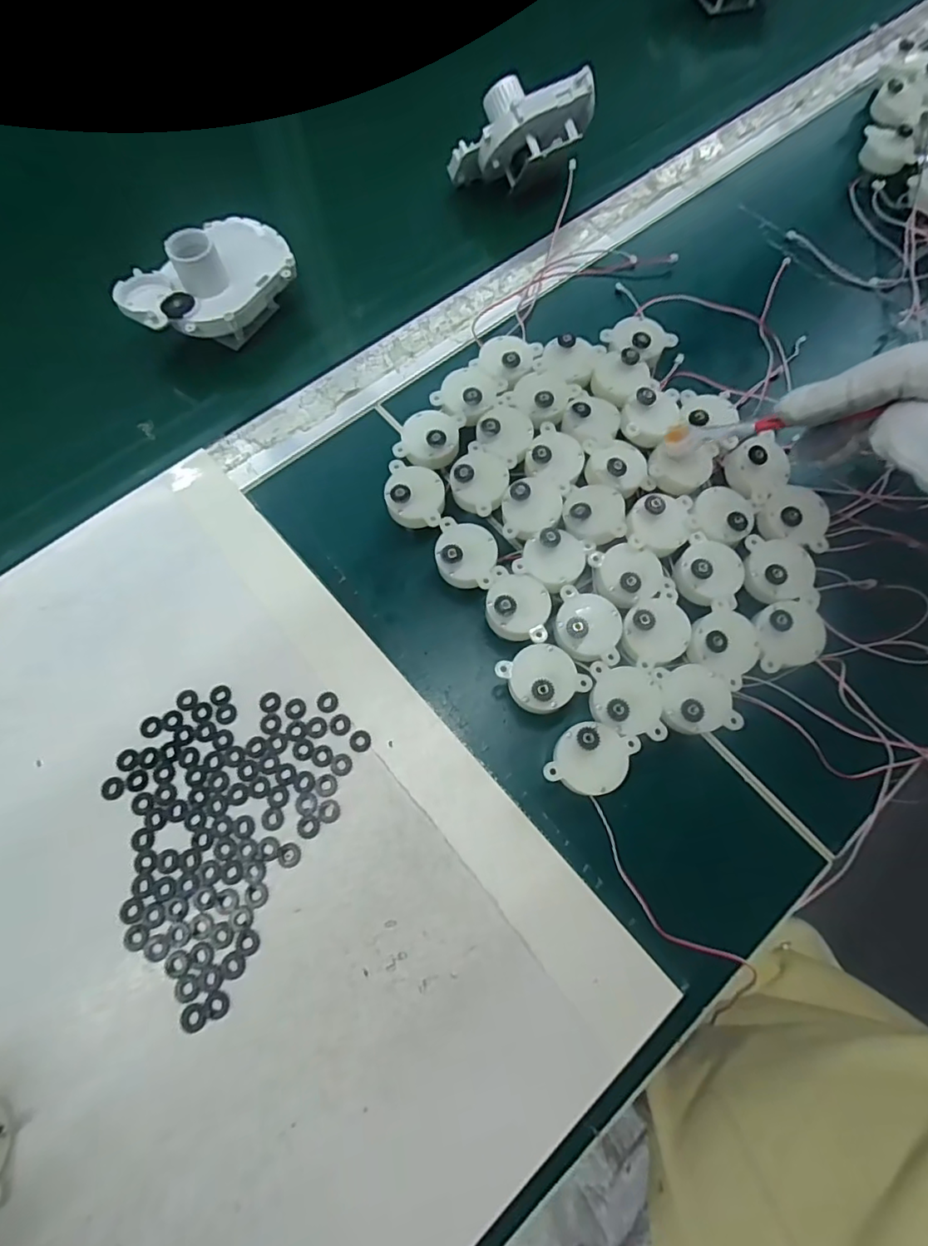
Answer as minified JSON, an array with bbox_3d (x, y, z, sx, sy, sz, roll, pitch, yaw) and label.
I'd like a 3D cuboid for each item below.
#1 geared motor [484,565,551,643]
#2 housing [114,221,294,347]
[{"bbox_3d":[0.027,-0.006,0.286,0.032,0.031,0.036,9,70,4],"label":"geared motor"},{"bbox_3d":[-0.159,-0.213,0.349,0.063,0.054,0.098,33,73,12],"label":"housing"}]

